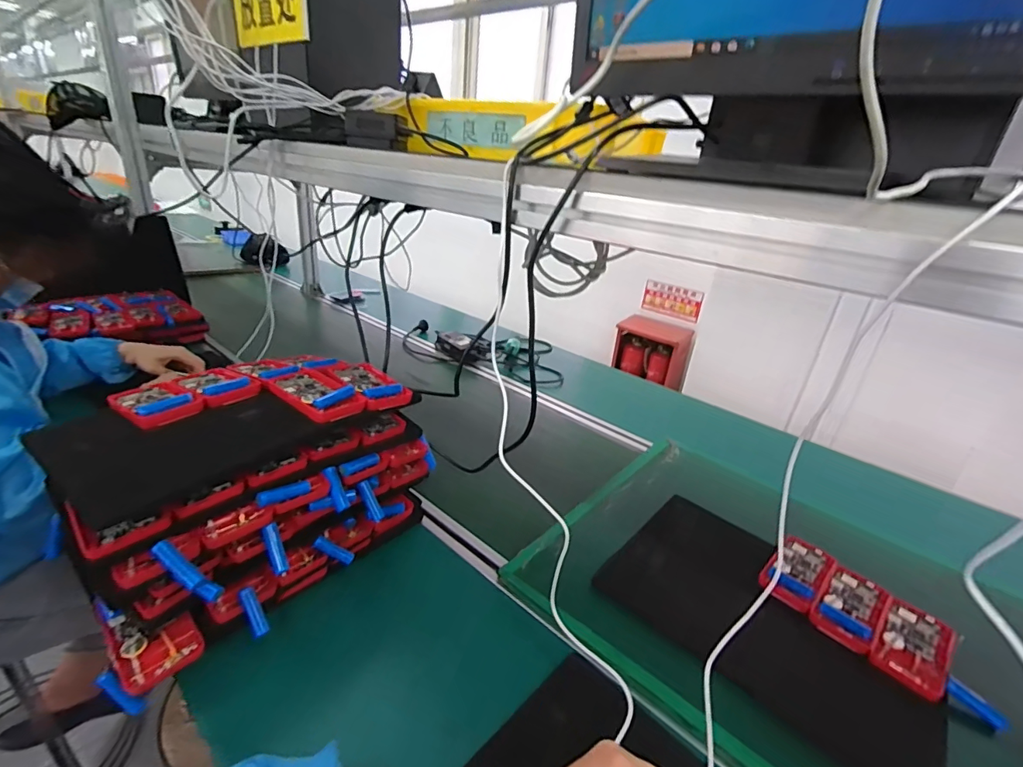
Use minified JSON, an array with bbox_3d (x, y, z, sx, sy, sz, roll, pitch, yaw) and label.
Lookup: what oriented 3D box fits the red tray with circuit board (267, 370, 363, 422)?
[{"bbox_3d":[-0.241,0.009,0.560,0.129,0.016,0.070,23,31,33],"label":"red tray with circuit board"}]

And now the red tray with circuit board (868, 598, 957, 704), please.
[{"bbox_3d":[0.463,0.302,0.532,0.119,0.017,0.065,-18,34,-40],"label":"red tray with circuit board"}]

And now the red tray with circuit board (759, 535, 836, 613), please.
[{"bbox_3d":[0.384,0.252,0.621,0.120,0.019,0.062,-18,34,-40],"label":"red tray with circuit board"}]

